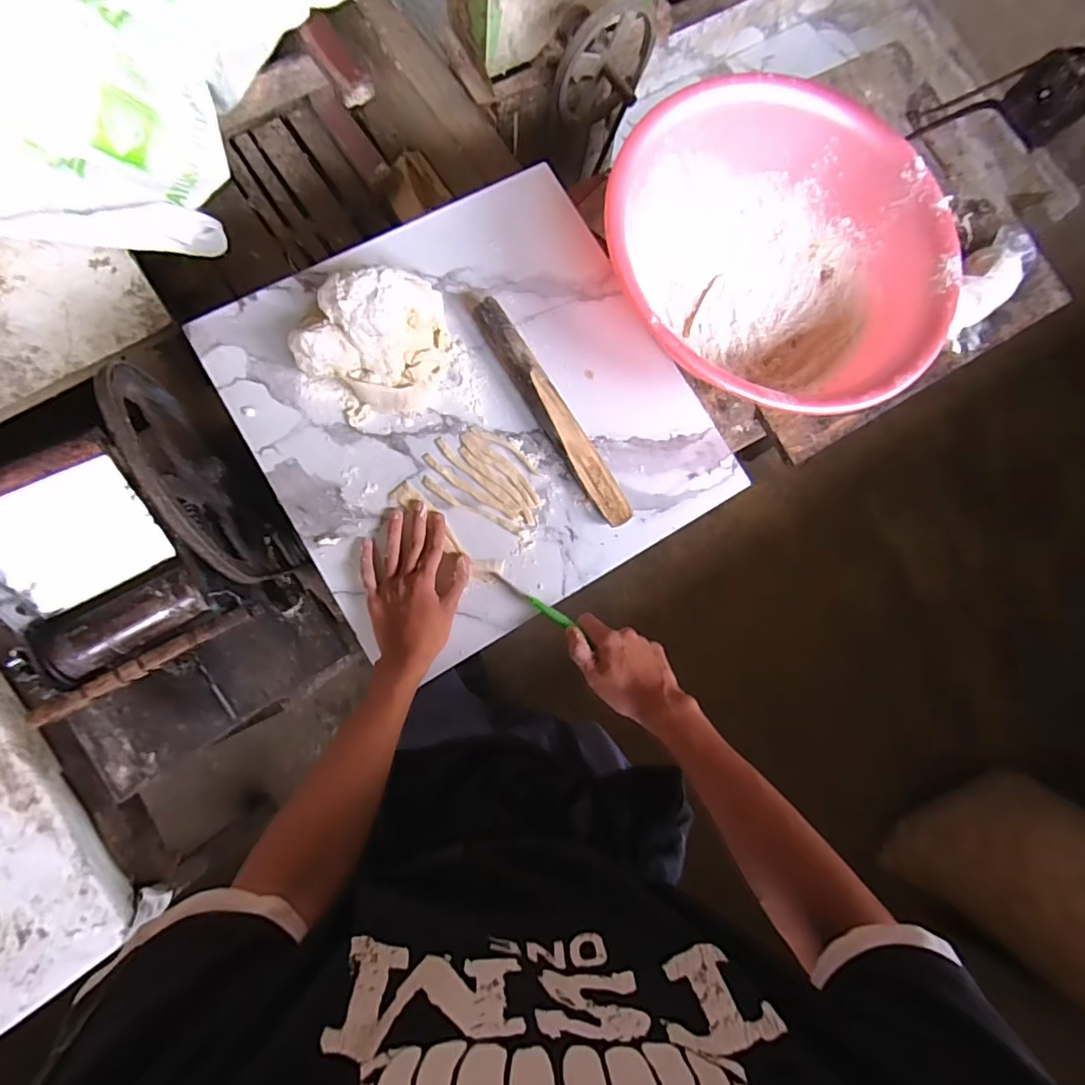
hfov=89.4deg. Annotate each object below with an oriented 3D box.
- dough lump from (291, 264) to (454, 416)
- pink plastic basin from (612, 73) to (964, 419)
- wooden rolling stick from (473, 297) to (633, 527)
[{"bbox_3d":[-0.191,-0.230,0.614,0.159,0.063,0.153,13,80,-5],"label":"dough lump"},{"bbox_3d":[0.273,-0.333,0.668,0.395,0.131,0.387,1,83,-4],"label":"pink plastic basin"},{"bbox_3d":[0.012,-0.151,0.638,0.038,0.029,0.296,-34,86,-8],"label":"wooden rolling stick"}]

